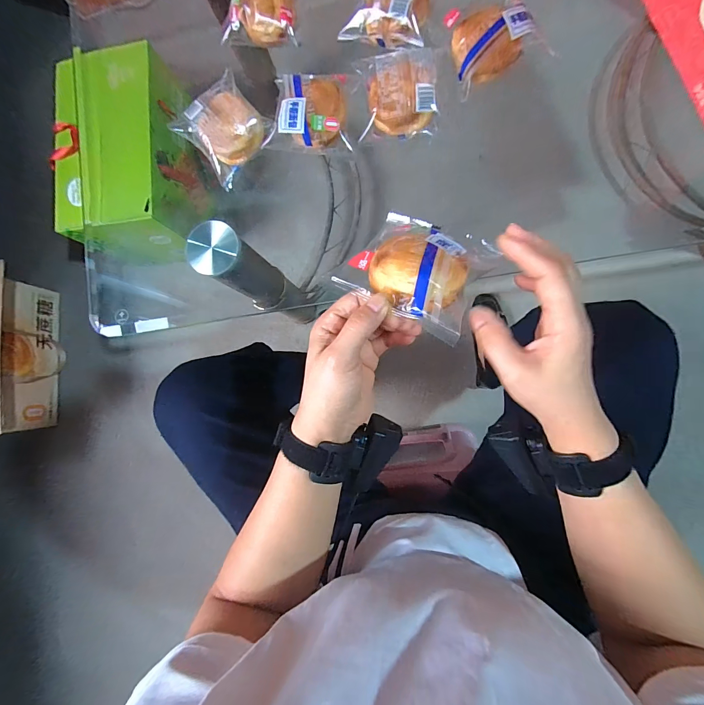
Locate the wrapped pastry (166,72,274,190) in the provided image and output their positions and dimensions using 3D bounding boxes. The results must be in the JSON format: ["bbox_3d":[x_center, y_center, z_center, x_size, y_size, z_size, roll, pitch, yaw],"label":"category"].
[{"bbox_3d":[-0.167,-0.295,0.441,0.104,0.047,0.116,-43,81,3],"label":"wrapped pastry"}]

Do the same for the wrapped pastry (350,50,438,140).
[{"bbox_3d":[0.057,-0.312,0.407,0.093,0.042,0.095,-4,85,8],"label":"wrapped pastry"}]

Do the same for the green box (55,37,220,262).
[{"bbox_3d":[-0.539,-0.465,0.824,0.267,0.214,0.403,-4,85,8],"label":"green box"}]

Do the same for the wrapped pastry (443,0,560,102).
[{"bbox_3d":[0.165,-0.366,0.393,0.094,0.033,0.097,-16,83,7],"label":"wrapped pastry"}]

